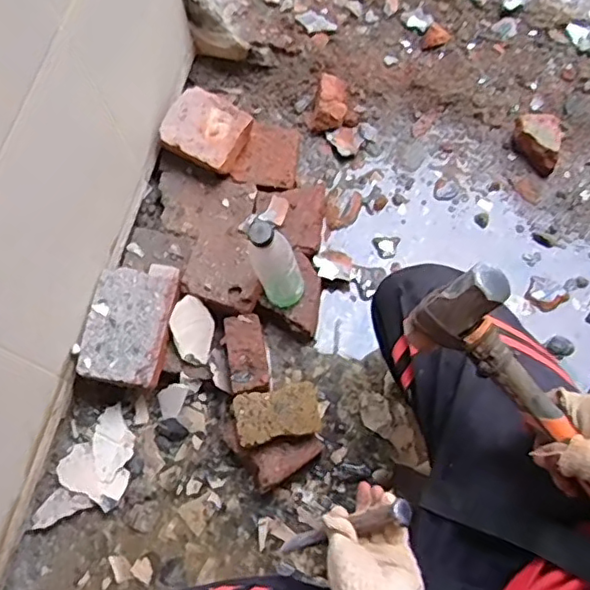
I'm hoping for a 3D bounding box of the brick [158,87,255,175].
[{"bbox_3d":[-0.138,-0.253,0.928,0.120,0.074,0.104,27,73,12],"label":"brick"}]

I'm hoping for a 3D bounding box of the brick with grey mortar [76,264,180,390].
[{"bbox_3d":[-0.228,0.034,0.838,0.107,0.052,0.185,9,71,6],"label":"brick with grey mortar"}]

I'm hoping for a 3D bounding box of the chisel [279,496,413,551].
[{"bbox_3d":[0.048,0.235,0.594,0.167,0.019,0.018,-32,65,37],"label":"chisel"}]

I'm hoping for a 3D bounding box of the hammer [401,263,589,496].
[{"bbox_3d":[0.215,0.096,0.489,0.275,0.099,0.042,47,42,11],"label":"hammer"}]

